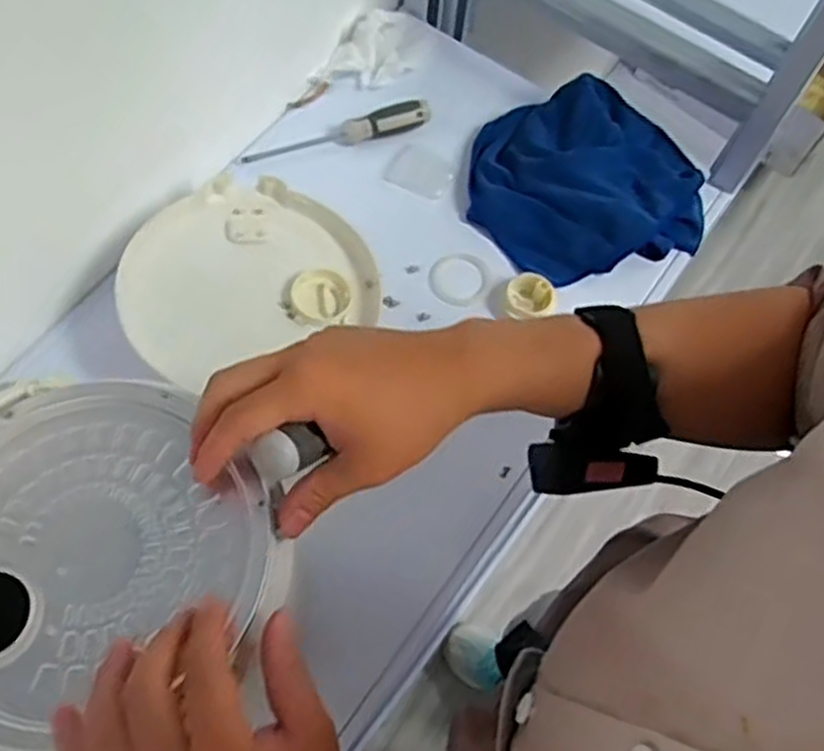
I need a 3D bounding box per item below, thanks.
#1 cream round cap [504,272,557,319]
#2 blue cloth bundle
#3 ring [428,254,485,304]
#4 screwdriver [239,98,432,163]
[{"bbox_3d":[0.106,-0.071,0.699,0.044,0.023,0.038,15,65,3],"label":"cream round cap"},{"bbox_3d":[0.158,-0.191,0.745,0.200,0.053,0.186,1,65,-3],"label":"blue cloth bundle"},{"bbox_3d":[0.041,-0.089,0.719,0.052,0.009,0.050,1,65,-3],"label":"ring"},{"bbox_3d":[-0.073,-0.239,0.769,0.188,0.028,0.028,-13,67,-9],"label":"screwdriver"}]

